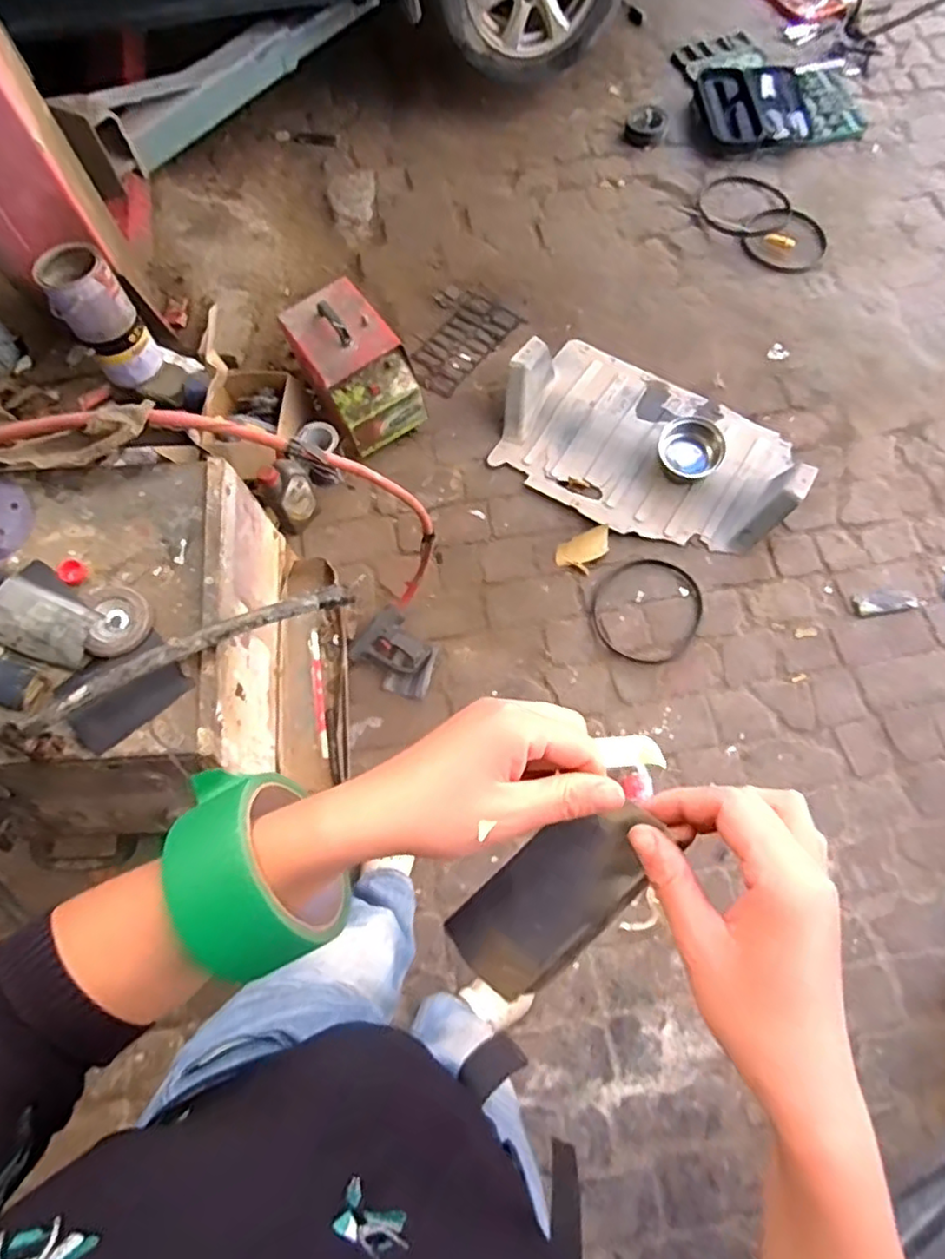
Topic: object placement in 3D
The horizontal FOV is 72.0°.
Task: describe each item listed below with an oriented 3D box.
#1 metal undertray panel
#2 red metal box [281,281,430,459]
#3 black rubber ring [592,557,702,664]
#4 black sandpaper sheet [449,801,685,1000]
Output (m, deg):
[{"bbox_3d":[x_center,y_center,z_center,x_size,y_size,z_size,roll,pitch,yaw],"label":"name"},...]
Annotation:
[{"bbox_3d":[0.452,-0.494,1.652,0.744,0.161,0.473,29,74,11],"label":"metal undertray panel"},{"bbox_3d":[-0.314,-0.674,1.663,0.237,0.222,0.359,-31,72,-9],"label":"red metal box"},{"bbox_3d":[0.421,-0.051,1.567,0.244,0.016,0.269,29,74,12],"label":"black rubber ring"},{"bbox_3d":[0.044,0.139,0.337,0.062,0.011,0.129,39,108,-2],"label":"black sandpaper sheet"}]

